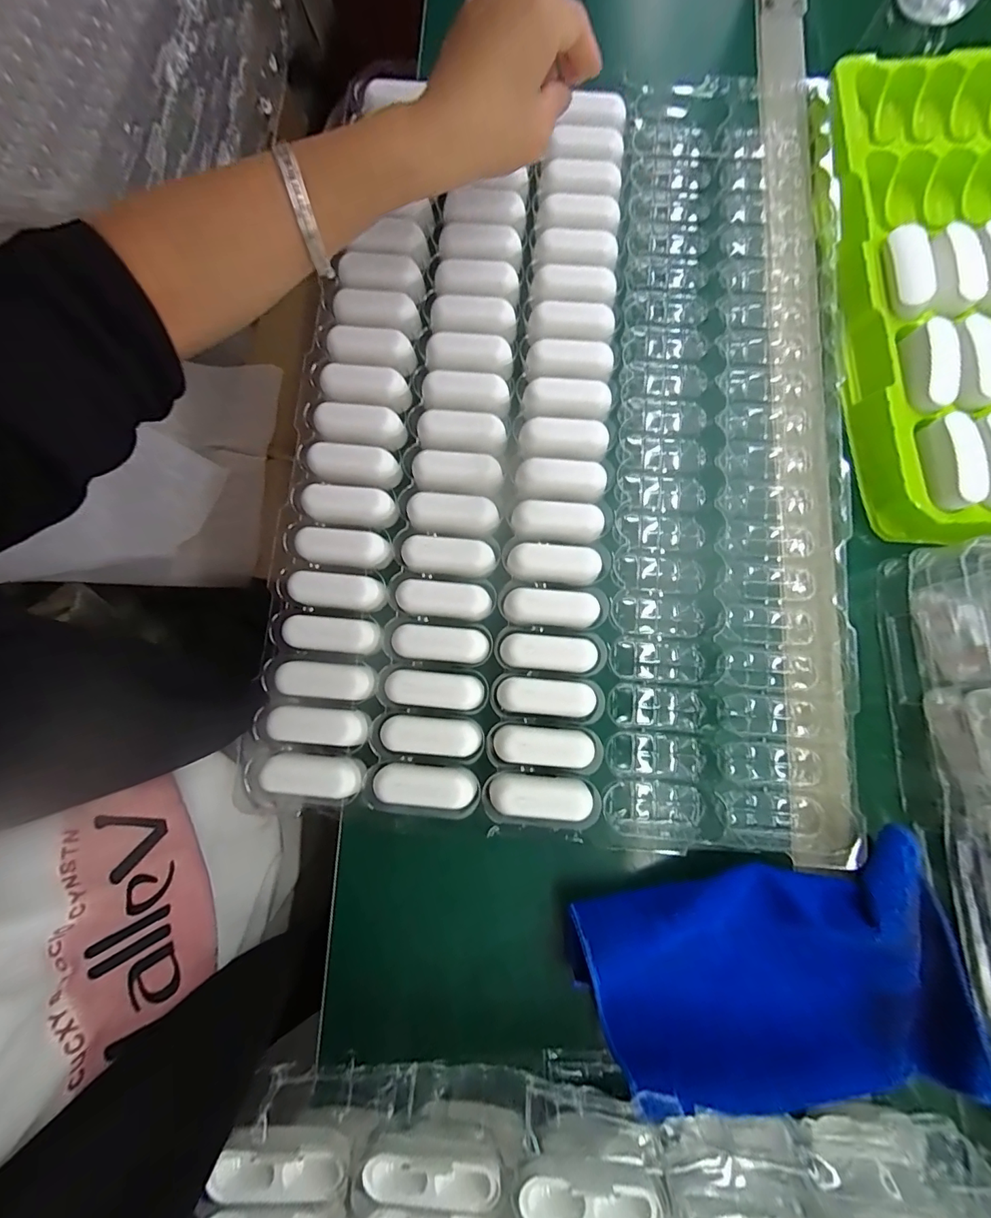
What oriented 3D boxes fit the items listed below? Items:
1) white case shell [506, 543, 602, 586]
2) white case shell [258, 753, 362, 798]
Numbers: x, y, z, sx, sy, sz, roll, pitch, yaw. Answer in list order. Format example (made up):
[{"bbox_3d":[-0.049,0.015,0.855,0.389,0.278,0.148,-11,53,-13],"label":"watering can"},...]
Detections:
[{"bbox_3d":[0.040,-0.030,0.312,0.062,0.015,0.024,5,79,2],"label":"white case shell"},{"bbox_3d":[-0.117,0.106,0.290,0.060,0.015,0.024,4,79,2],"label":"white case shell"}]

